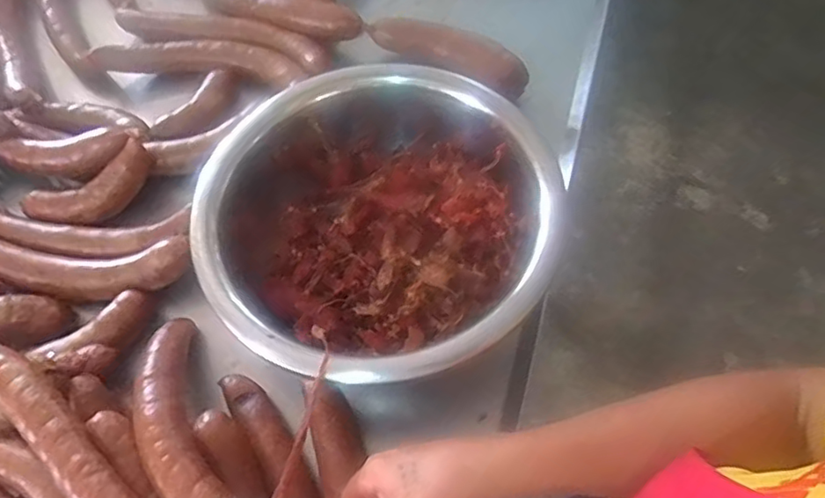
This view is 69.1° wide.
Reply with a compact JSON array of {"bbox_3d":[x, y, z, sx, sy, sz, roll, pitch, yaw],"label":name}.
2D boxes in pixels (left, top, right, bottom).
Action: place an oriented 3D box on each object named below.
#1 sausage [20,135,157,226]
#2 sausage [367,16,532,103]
[{"bbox_3d":[-0.319,-0.057,0.595,0.138,0.040,0.058,-27,63,2],"label":"sausage"},{"bbox_3d":[0.042,-0.217,0.661,0.180,0.043,0.031,23,65,15],"label":"sausage"}]

